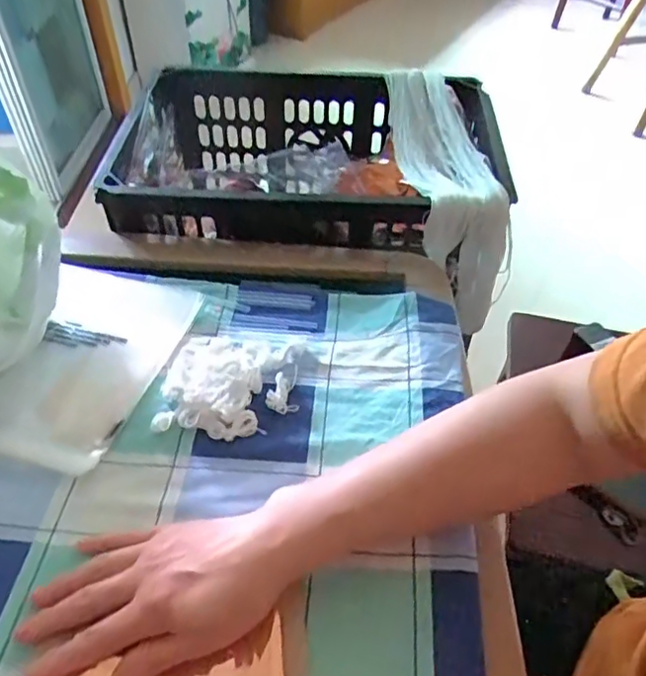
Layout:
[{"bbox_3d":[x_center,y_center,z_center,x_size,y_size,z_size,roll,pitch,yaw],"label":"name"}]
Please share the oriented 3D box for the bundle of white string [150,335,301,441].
[{"bbox_3d":[-0.077,0.030,0.472,0.106,0.028,0.102,5,46,4],"label":"bundle of white string"}]

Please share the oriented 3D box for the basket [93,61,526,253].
[{"bbox_3d":[-0.019,-0.204,0.745,0.438,0.174,0.311,7,46,5],"label":"basket"}]

